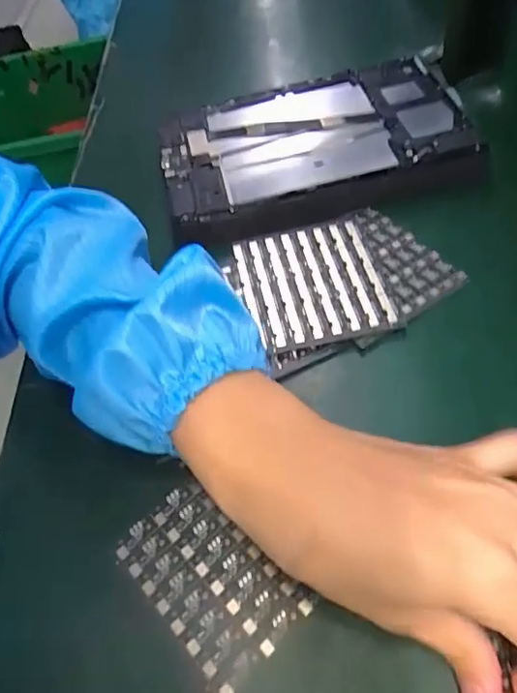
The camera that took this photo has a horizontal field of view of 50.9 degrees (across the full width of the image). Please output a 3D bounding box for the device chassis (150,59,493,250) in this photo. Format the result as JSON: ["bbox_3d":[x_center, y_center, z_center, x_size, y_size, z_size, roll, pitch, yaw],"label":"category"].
[{"bbox_3d":[0.041,-0.168,0.445,0.239,0.033,0.151,-13,55,-2],"label":"device chassis"}]

